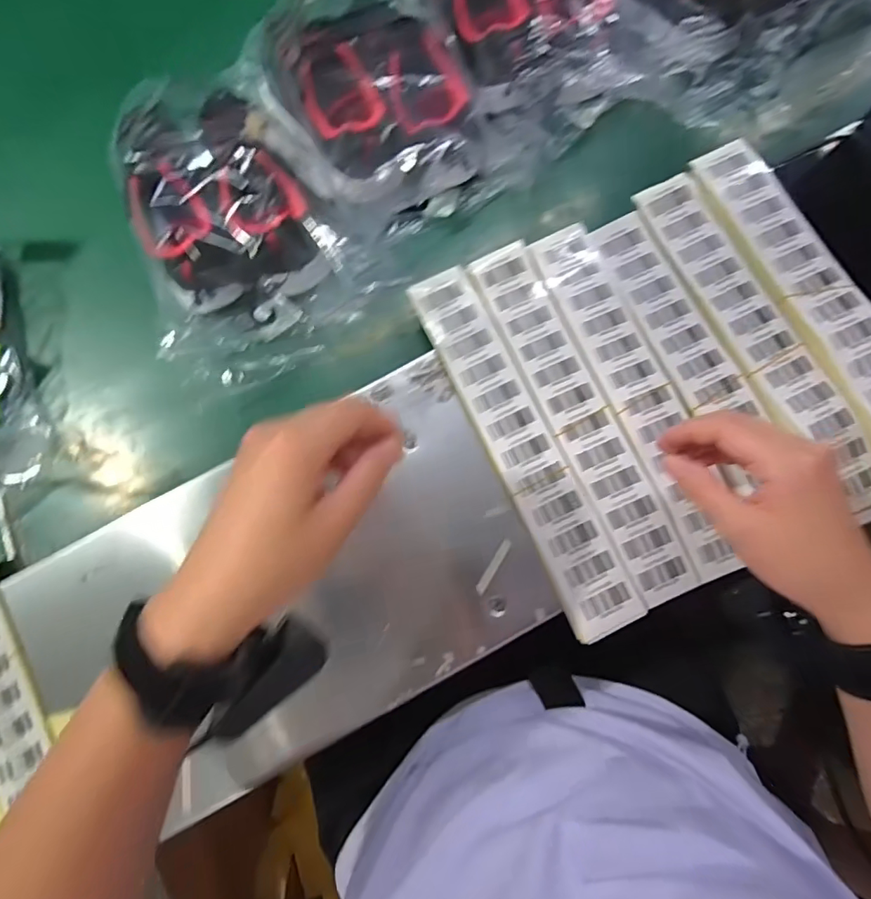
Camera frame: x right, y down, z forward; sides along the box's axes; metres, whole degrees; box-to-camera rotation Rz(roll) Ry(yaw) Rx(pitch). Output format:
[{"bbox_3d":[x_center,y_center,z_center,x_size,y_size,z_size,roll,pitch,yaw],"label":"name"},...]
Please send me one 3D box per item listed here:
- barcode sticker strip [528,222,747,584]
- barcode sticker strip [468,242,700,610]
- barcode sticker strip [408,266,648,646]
[{"bbox_3d":[0.172,-0.052,0.411,0.055,0.008,0.319,-23,78,-3],"label":"barcode sticker strip"},{"bbox_3d":[0.118,-0.032,0.408,0.051,0.009,0.320,-23,78,-3],"label":"barcode sticker strip"},{"bbox_3d":[0.066,-0.007,0.394,0.051,0.005,0.315,-26,79,-1],"label":"barcode sticker strip"}]

